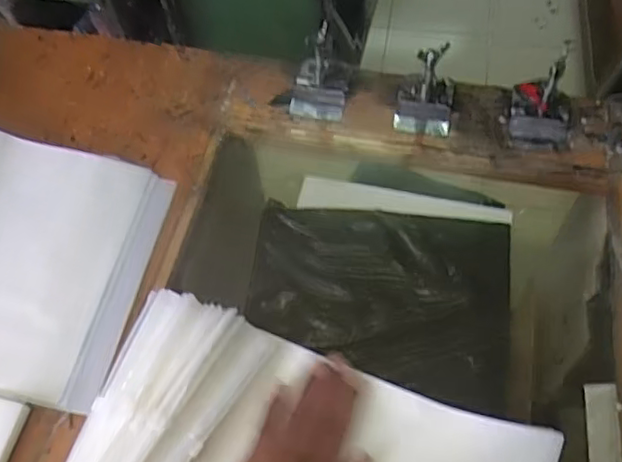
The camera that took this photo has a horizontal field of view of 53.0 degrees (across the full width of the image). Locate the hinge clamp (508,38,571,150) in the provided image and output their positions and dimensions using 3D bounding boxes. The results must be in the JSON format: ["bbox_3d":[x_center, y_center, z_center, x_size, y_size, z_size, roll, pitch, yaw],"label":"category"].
[{"bbox_3d":[0.245,-0.140,0.644,0.067,0.085,0.068,7,61,7],"label":"hinge clamp"}]

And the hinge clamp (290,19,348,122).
[{"bbox_3d":[0.007,-0.181,0.685,0.061,0.090,0.080,0,60,4],"label":"hinge clamp"}]

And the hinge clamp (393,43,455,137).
[{"bbox_3d":[0.125,-0.159,0.668,0.064,0.079,0.082,8,61,8],"label":"hinge clamp"}]

